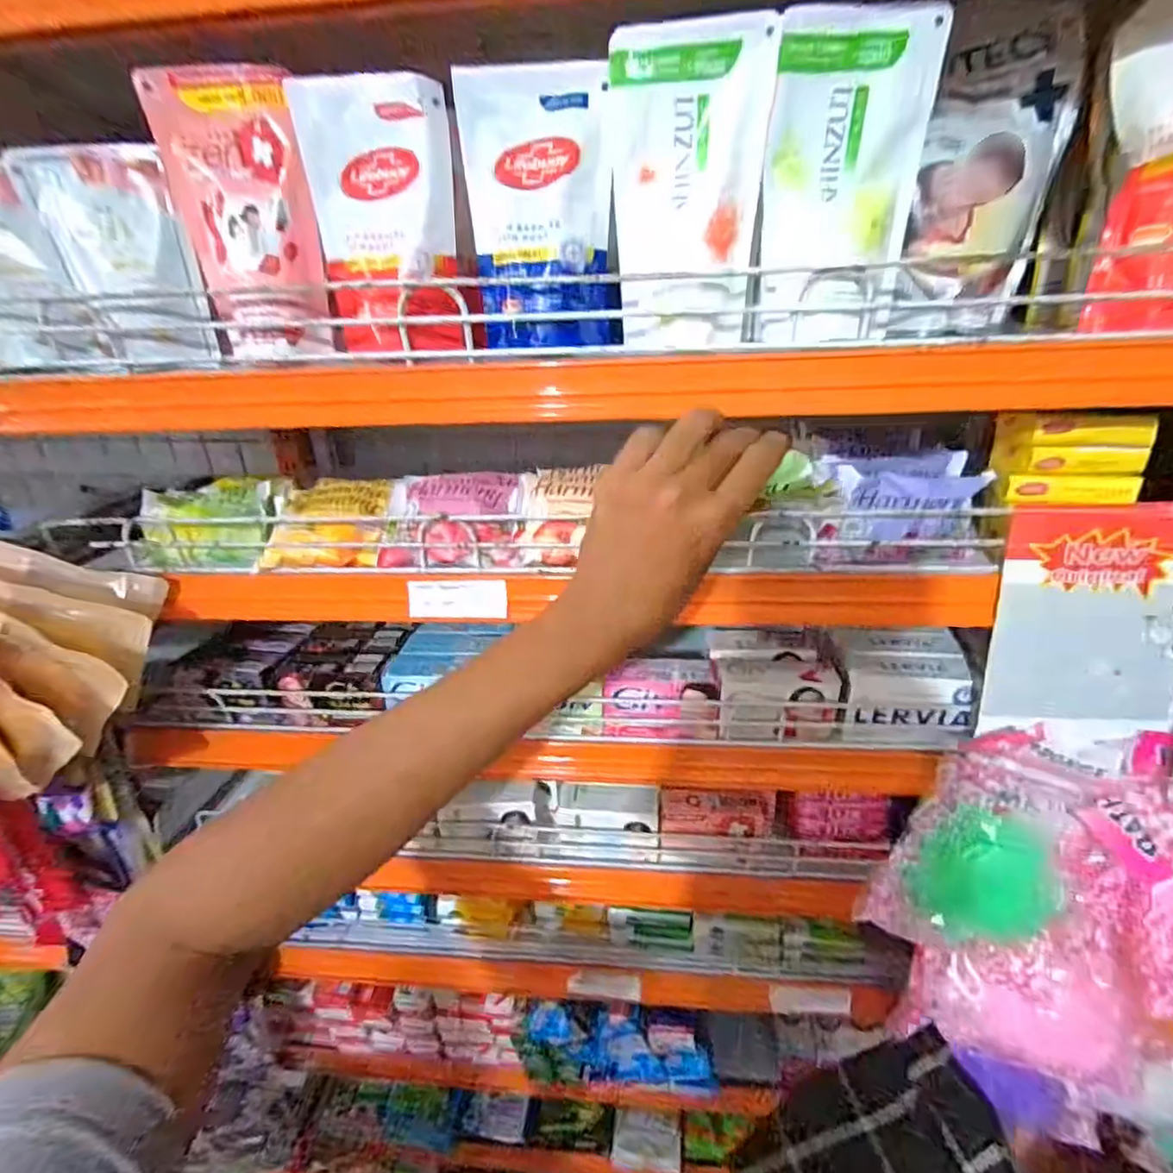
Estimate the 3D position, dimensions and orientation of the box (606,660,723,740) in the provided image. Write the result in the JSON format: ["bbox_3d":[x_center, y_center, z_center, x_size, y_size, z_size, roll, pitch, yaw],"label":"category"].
[{"bbox_3d":[0.061,0.090,0.494,0.091,0.057,0.038,0,26,5],"label":"box"}]

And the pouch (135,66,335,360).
[{"bbox_3d":[-0.204,-0.220,0.366,0.078,0.149,0.029,-2,24,0],"label":"pouch"}]

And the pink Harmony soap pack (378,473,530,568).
[{"bbox_3d":[-0.099,-0.052,0.459,0.108,0.053,0.064,-1,26,3],"label":"pink Harmony soap pack"}]

